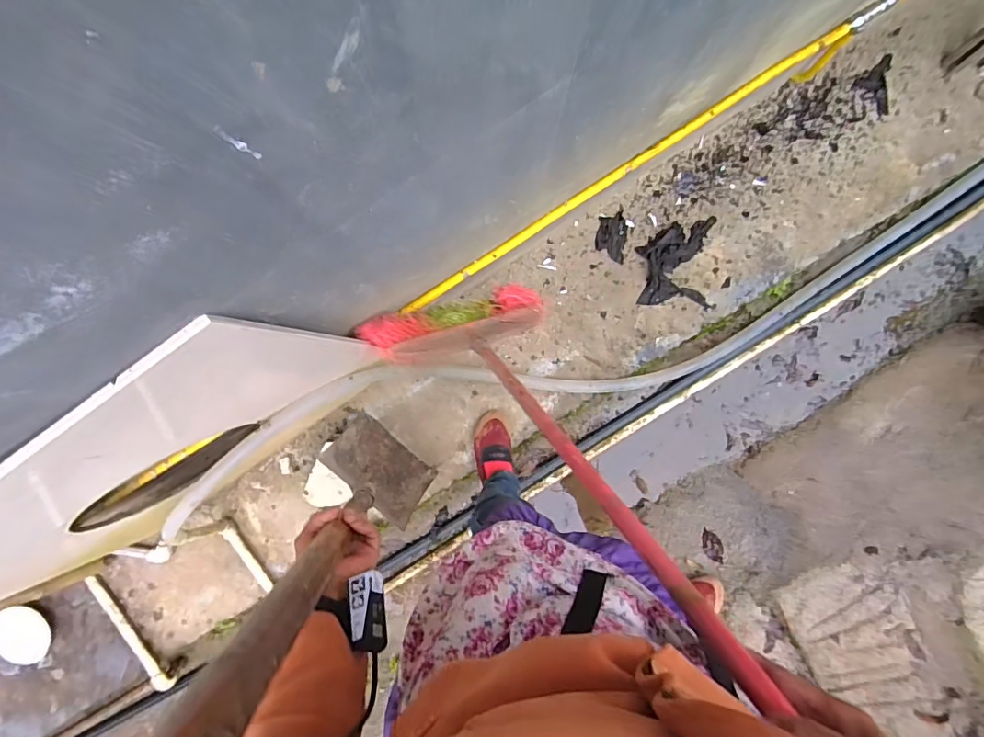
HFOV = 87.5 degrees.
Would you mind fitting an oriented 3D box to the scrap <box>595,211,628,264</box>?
[{"bbox_3d":[0.294,-0.324,1.263,0.073,0.009,0.117,7,99,-3],"label":"scrap"}]

